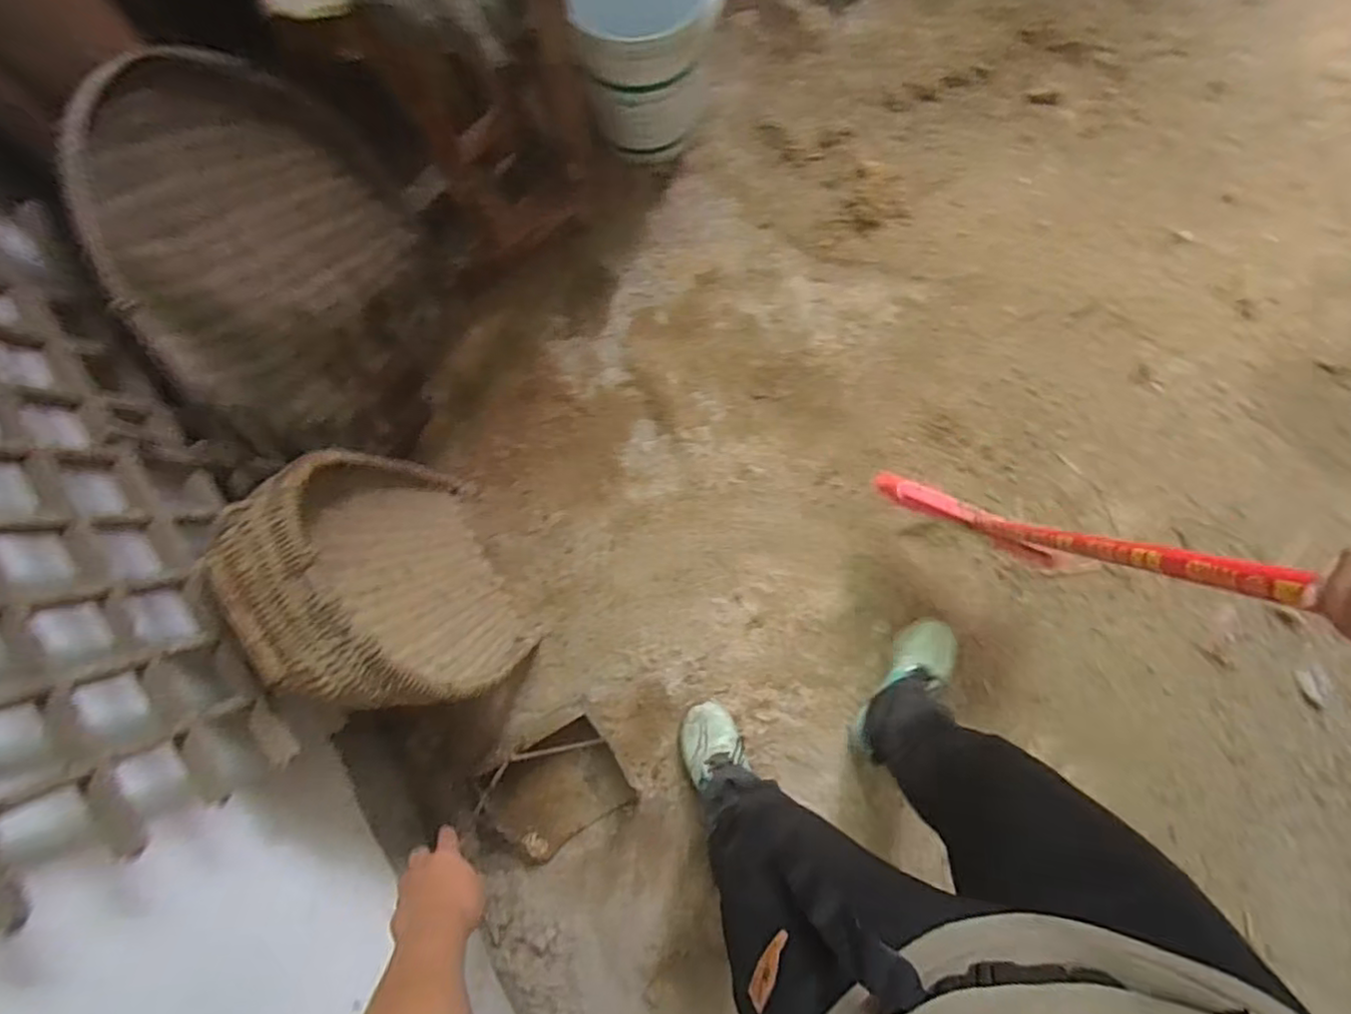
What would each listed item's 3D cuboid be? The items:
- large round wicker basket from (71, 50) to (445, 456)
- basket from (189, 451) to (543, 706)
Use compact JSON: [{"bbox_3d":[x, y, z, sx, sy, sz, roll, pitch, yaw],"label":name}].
[{"bbox_3d":[-0.675,-0.417,1.164,0.170,0.652,0.673,-10,93,30],"label":"large round wicker basket"},{"bbox_3d":[-0.466,0.140,1.045,0.190,0.567,0.432,-33,85,8],"label":"basket"}]

